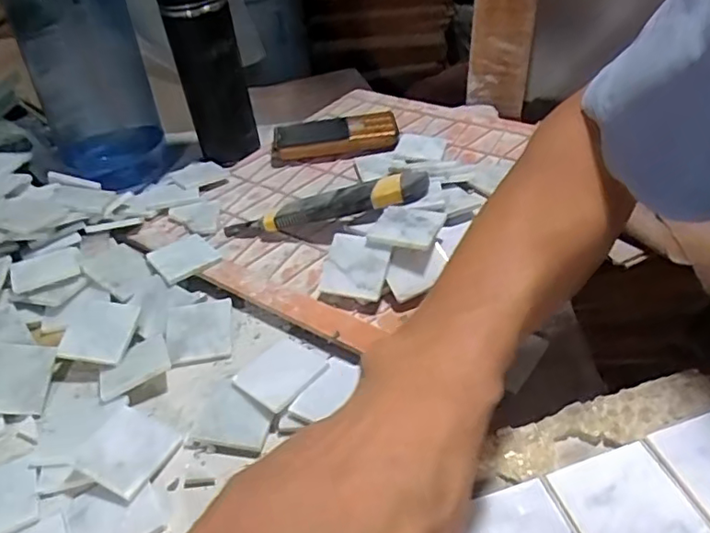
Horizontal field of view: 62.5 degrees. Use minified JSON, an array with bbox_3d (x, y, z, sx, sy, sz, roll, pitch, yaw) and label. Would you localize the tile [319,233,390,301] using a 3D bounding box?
[{"bbox_3d":[0.001,-0.001,0.433,0.045,0.008,0.047,10,66,17],"label":"tile"}]

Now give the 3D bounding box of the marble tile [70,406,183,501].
[{"bbox_3d":[-0.137,0.109,0.351,0.047,0.009,0.047,25,40,13],"label":"marble tile"}]

